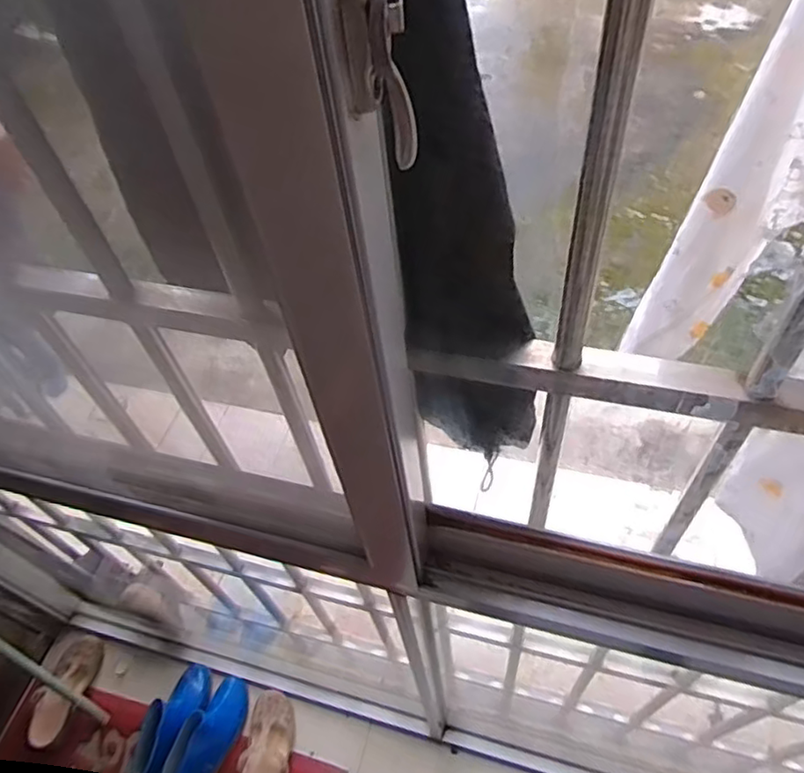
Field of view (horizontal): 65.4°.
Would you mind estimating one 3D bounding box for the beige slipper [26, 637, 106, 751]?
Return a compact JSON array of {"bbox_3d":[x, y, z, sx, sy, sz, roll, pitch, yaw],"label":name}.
[{"bbox_3d":[-0.749,0.670,1.386,0.090,0.046,0.224,8,54,11],"label":"beige slipper"}]

